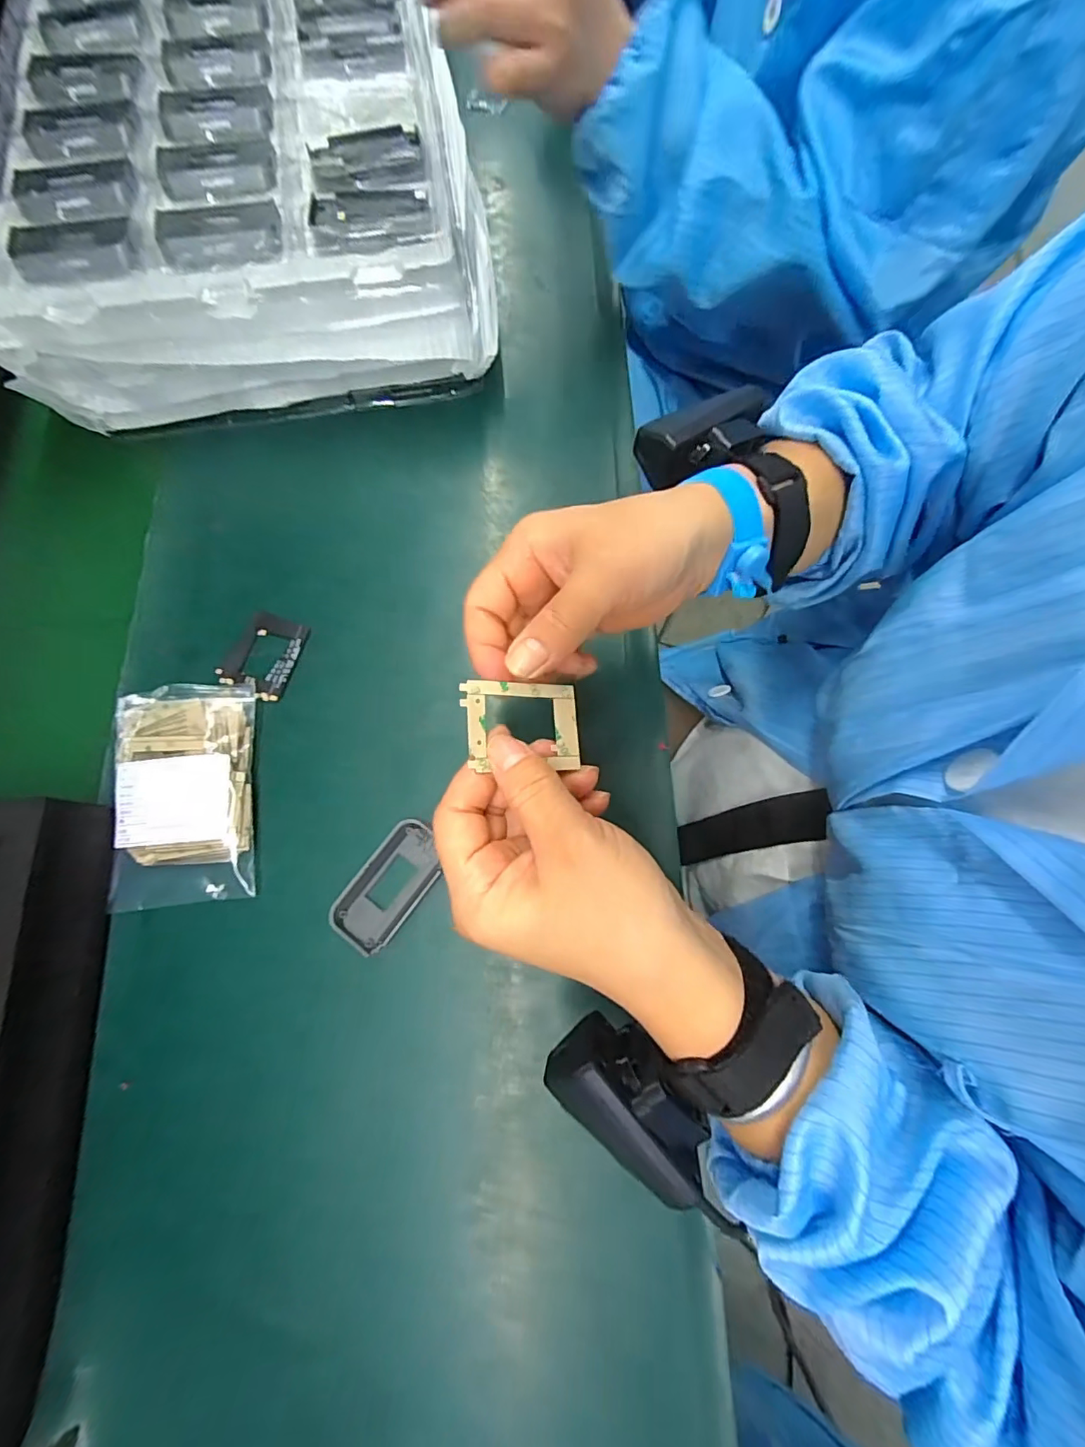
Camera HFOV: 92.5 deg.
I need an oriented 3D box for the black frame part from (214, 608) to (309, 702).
[{"bbox_3d":[-0.186,-0.047,0.349,0.044,0.004,0.056,20,75,6],"label":"black frame part"}]

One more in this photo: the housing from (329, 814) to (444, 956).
[{"bbox_3d":[-0.089,0.095,0.307,0.038,0.005,0.076,36,77,10],"label":"housing"}]

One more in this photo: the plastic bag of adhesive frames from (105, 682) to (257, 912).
[{"bbox_3d":[-0.219,0.041,0.316,0.082,0.021,0.130,-8,74,-2],"label":"plastic bag of adhesive frames"}]

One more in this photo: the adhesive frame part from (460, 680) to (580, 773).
[{"bbox_3d":[-0.009,0.000,0.228,0.054,0.005,0.037,1,76,-27],"label":"adhesive frame part"}]

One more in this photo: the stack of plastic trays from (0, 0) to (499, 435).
[{"bbox_3d":[-0.223,-0.487,0.423,0.324,0.098,0.522,-7,74,-2],"label":"stack of plastic trays"}]

